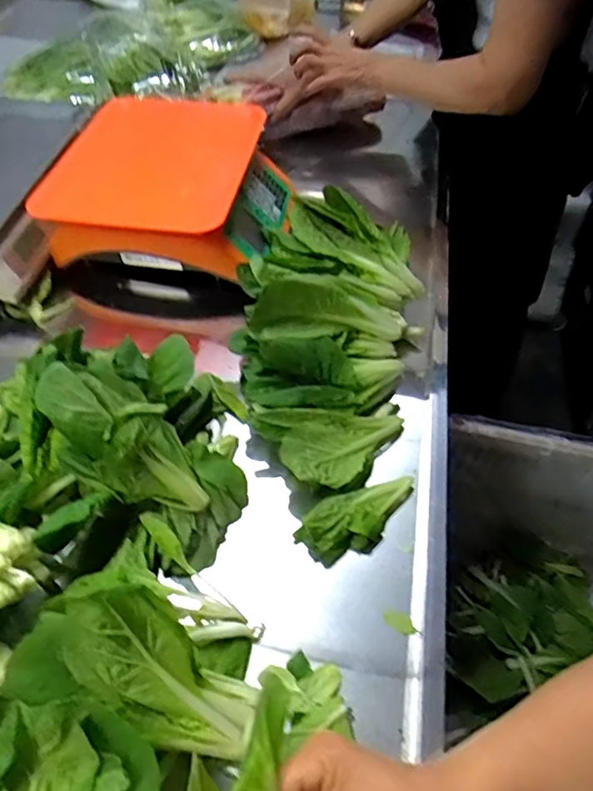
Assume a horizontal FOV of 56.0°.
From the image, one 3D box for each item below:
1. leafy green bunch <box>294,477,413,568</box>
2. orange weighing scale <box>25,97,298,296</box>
[{"bbox_3d":[0.063,0.117,0.528,0.122,0.036,0.051,-22,56,-16],"label":"leafy green bunch"},{"bbox_3d":[-0.155,-0.243,0.718,0.249,0.147,0.220,9,53,6],"label":"orange weighing scale"}]

